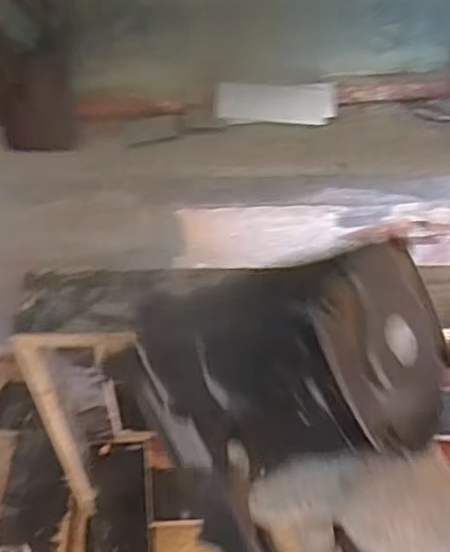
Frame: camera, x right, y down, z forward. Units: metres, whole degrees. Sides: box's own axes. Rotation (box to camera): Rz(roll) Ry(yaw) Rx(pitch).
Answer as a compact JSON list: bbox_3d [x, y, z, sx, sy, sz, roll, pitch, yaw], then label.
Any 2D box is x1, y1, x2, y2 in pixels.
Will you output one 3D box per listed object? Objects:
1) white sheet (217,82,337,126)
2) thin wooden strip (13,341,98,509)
[{"bbox_3d":[0.056,-0.186,0.724,0.125,0.044,0.010,3,11,4],"label":"white sheet"},{"bbox_3d":[-0.147,0.148,0.605,0.020,0.306,0.014,-28,54,-21],"label":"thin wooden strip"}]

